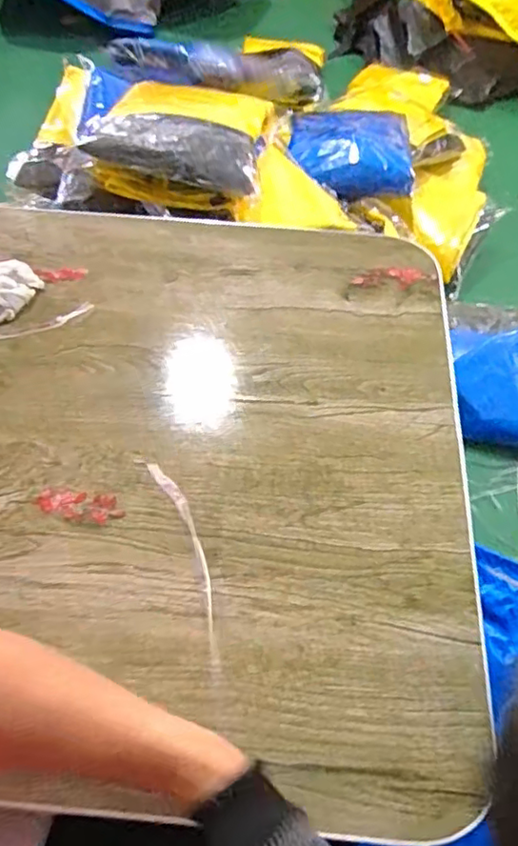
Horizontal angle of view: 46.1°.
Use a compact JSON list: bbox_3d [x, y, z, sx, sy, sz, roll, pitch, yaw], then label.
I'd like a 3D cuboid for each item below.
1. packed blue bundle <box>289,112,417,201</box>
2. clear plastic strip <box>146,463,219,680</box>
[{"bbox_3d":[0.180,-0.545,1.195,0.228,0.062,0.281,4,59,2],"label":"packed blue bundle"},{"bbox_3d":[-0.057,0.110,0.500,0.023,0.004,0.190,-17,60,-10],"label":"clear plastic strip"}]

